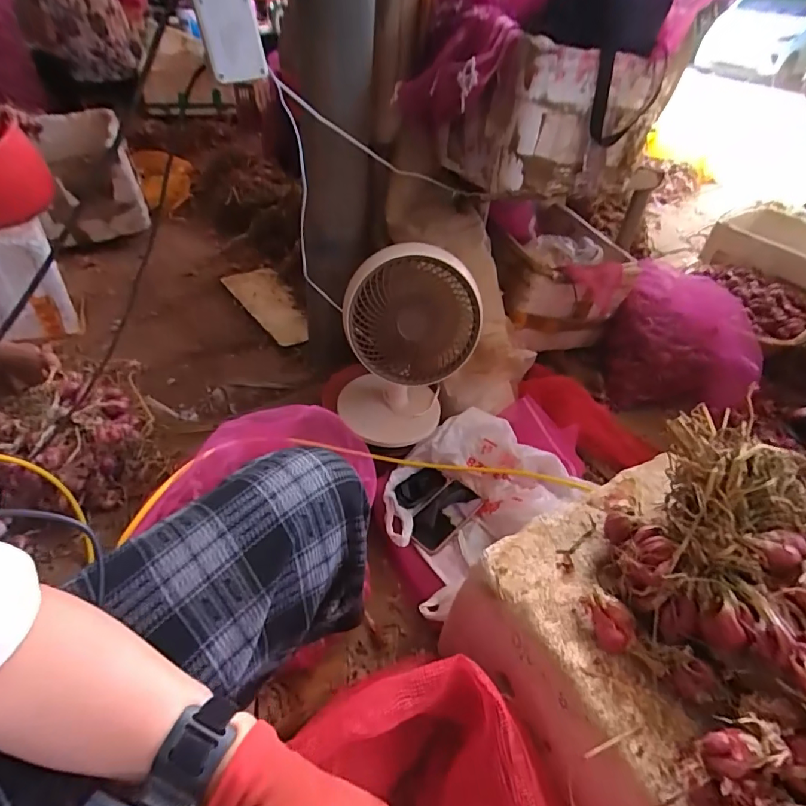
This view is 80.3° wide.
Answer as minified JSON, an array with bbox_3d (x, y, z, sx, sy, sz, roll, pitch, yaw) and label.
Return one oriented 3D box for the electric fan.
[{"bbox_3d":[0.008,-0.094,0.853,0.219,0.347,0.154,5,42,-2],"label":"electric fan"}]

